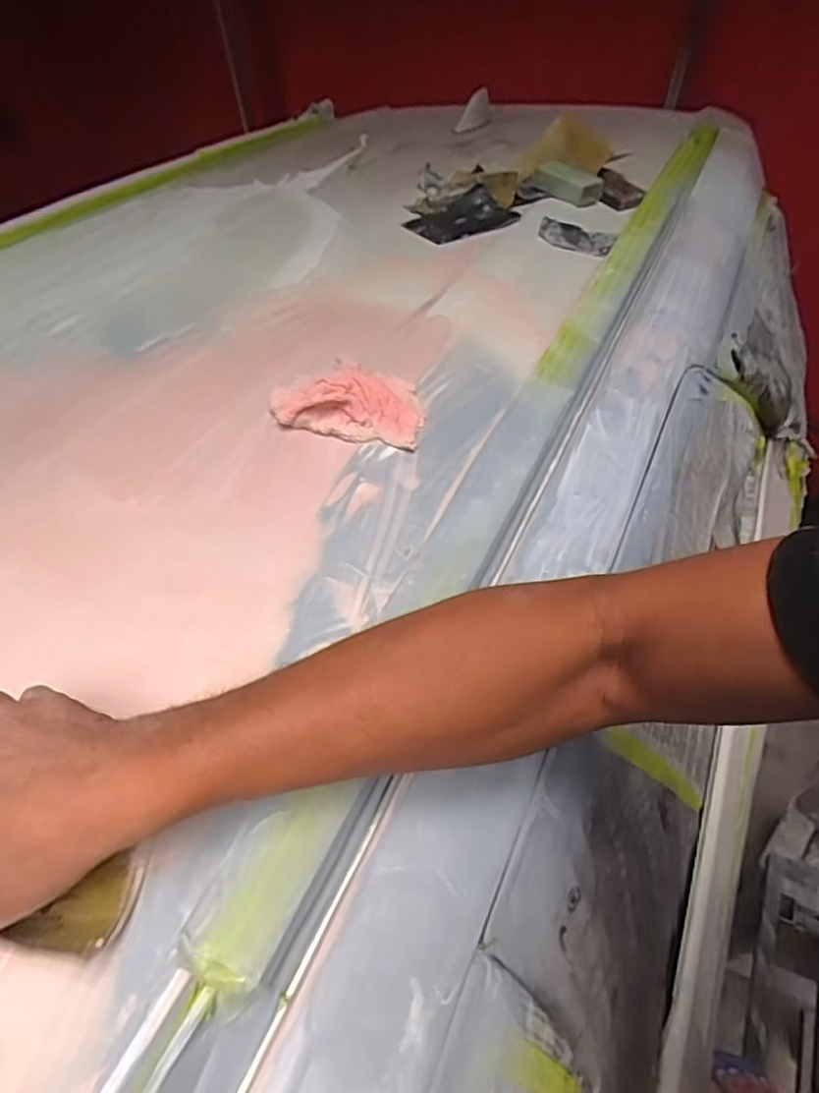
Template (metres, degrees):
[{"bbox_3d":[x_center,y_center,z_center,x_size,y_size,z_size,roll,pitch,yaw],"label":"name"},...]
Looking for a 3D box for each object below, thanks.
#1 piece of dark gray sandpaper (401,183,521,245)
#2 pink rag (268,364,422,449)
[{"bbox_3d":[0.074,-0.500,0.910,0.150,0.035,0.126,-30,51,-22],"label":"piece of dark gray sandpaper"},{"bbox_3d":[-0.056,-0.137,0.556,0.148,0.040,0.092,14,49,18],"label":"pink rag"}]

